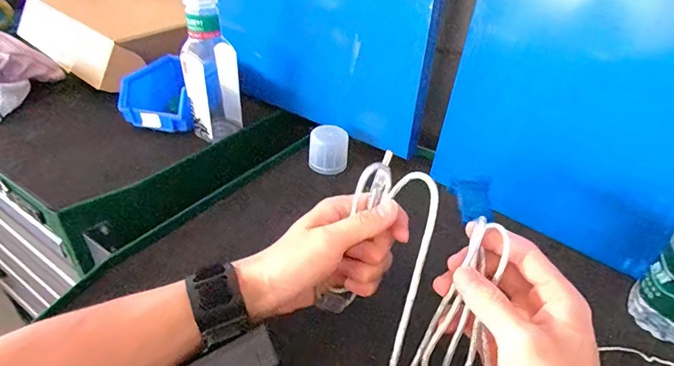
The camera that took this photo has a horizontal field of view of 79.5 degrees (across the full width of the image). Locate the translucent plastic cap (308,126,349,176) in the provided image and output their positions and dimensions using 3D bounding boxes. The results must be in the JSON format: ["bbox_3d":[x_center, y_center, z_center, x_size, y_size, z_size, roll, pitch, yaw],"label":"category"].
[{"bbox_3d":[-0.011,-0.045,0.543,0.049,0.052,0.043,4,37,1],"label":"translucent plastic cap"}]

